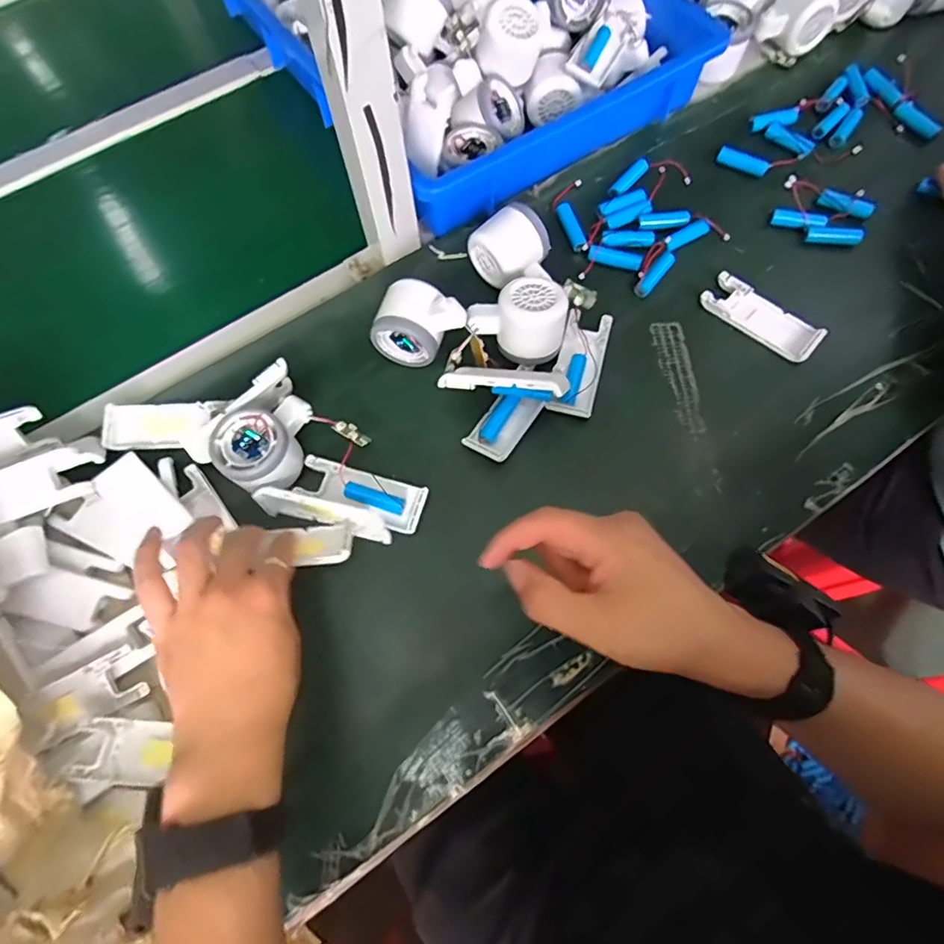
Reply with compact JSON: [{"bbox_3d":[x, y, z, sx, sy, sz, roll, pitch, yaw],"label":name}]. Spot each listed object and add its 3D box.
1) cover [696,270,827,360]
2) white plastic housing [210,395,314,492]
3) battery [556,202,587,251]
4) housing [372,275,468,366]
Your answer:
[{"bbox_3d":[0.259,-0.139,0.481,0.103,0.010,0.039,41,76,15],"label":"cover"},{"bbox_3d":[-0.159,-0.019,0.429,0.078,0.049,0.067,-27,71,-8],"label":"white plastic housing"},{"bbox_3d":[0.096,-0.240,0.522,0.013,0.010,0.050,-21,82,-6],"label":"battery"},{"bbox_3d":[-0.043,-0.123,0.455,0.070,0.058,0.054,22,72,10],"label":"housing"}]

